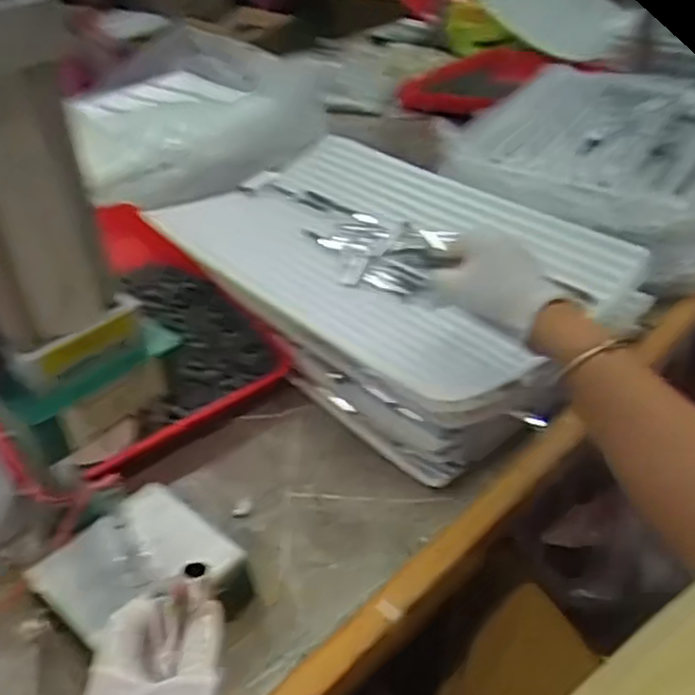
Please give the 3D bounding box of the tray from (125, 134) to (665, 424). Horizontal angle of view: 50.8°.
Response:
[{"bbox_3d":[0.050,-0.110,0.841,0.328,0.053,0.496,-31,46,-32],"label":"tray"}]

